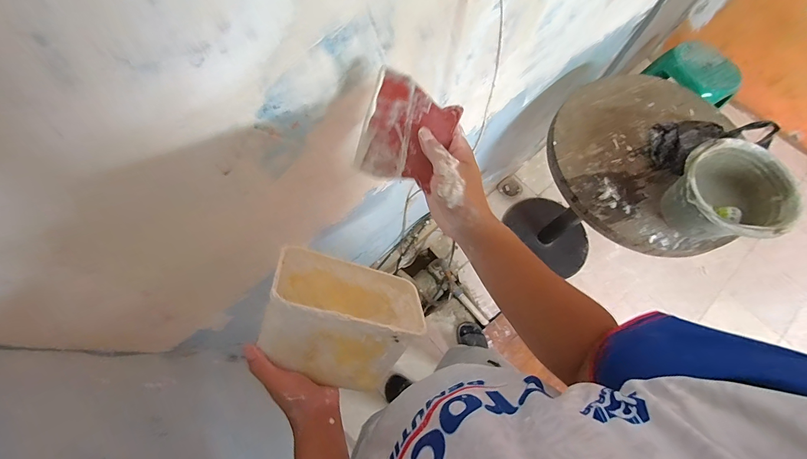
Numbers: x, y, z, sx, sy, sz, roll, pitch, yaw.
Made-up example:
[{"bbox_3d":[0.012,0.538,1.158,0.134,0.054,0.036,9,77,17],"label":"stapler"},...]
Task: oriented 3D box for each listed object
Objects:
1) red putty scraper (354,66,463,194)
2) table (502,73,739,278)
[{"bbox_3d":[0.000,-0.112,0.405,0.103,0.008,0.117,28,115,8],"label":"red putty scraper"},{"bbox_3d":[0.678,-0.093,1.352,0.493,0.836,0.595,31,71,10],"label":"table"}]

